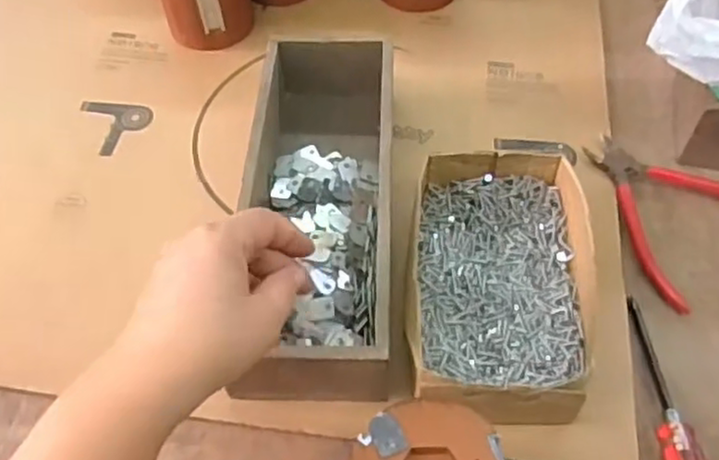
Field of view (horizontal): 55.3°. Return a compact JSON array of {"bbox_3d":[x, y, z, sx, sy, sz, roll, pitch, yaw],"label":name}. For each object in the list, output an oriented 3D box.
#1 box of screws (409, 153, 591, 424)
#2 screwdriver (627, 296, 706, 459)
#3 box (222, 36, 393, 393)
[{"bbox_3d":[0.091,0.036,0.451,0.110,0.059,0.187,3,55,5],"label":"box of screws"},{"bbox_3d":[0.188,0.101,0.430,0.023,0.017,0.136,-5,55,-1],"label":"screwdriver"},{"bbox_3d":[-0.025,-0.024,0.488,0.102,0.063,0.287,0,55,3],"label":"box"}]

